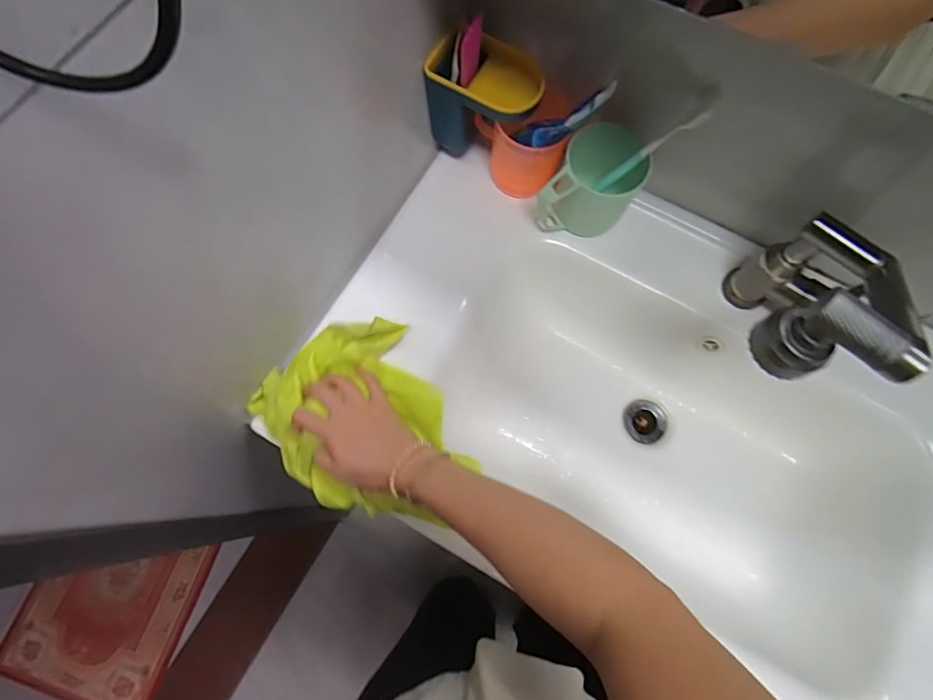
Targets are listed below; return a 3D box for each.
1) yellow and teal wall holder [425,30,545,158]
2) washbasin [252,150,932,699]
[{"bbox_3d":[0.018,-0.261,0.526,0.116,0.139,0.073,13,74,3],"label":"yellow and teal wall holder"},{"bbox_3d":[0.237,0.101,0.561,0.802,0.162,0.470,29,75,7],"label":"washbasin"}]

